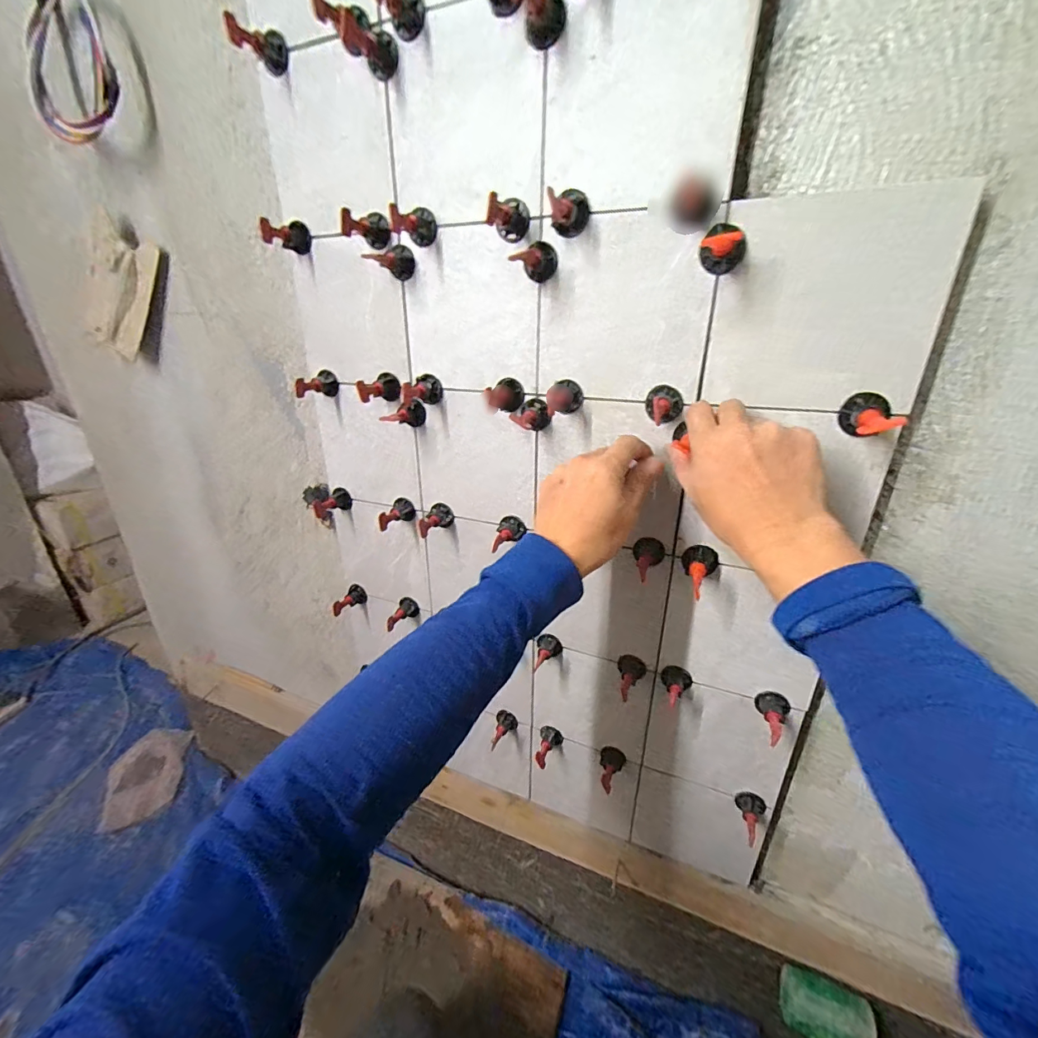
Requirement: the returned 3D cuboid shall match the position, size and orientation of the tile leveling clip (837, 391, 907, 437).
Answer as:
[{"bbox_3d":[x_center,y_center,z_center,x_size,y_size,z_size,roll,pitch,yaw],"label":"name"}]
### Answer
[{"bbox_3d":[0.262,-0.075,0.335,0.032,0.032,0.040,12,26,23],"label":"tile leveling clip"}]

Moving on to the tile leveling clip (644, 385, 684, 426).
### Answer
[{"bbox_3d":[0.125,-0.097,0.387,0.032,0.030,0.038,8,25,17],"label":"tile leveling clip"}]

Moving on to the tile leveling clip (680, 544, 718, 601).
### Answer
[{"bbox_3d":[0.173,0.053,0.432,0.032,0.045,0.029,10,25,20],"label":"tile leveling clip"}]

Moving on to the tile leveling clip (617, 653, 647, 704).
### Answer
[{"bbox_3d":[0.125,0.179,0.499,0.031,0.028,0.049,7,24,15],"label":"tile leveling clip"}]

